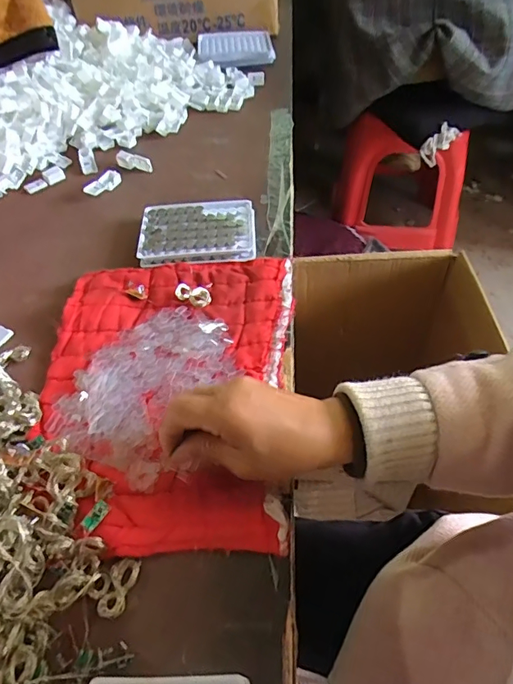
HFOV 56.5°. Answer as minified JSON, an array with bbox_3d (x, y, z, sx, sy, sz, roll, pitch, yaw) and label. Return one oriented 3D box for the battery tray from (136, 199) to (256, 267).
[{"bbox_3d":[-0.068,-0.127,0.560,0.132,0.018,0.099,-6,51,-2],"label":"battery tray"}]

